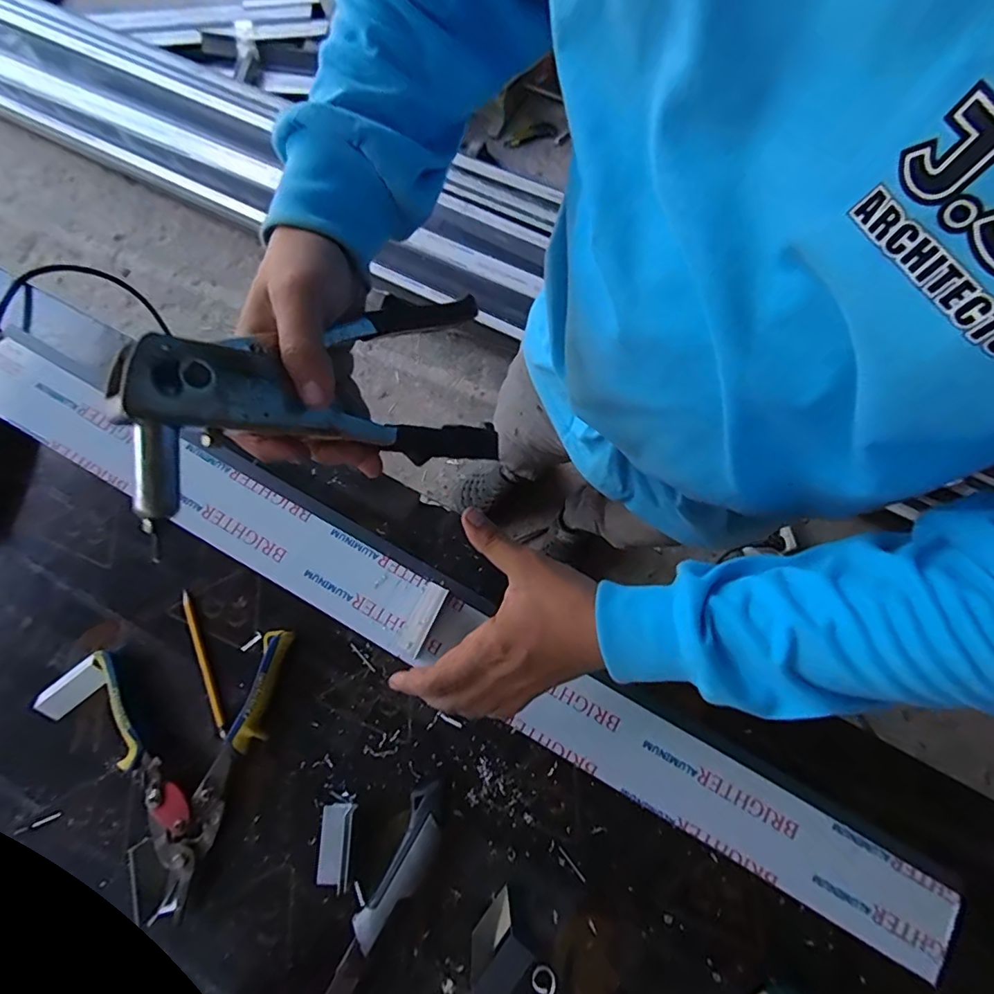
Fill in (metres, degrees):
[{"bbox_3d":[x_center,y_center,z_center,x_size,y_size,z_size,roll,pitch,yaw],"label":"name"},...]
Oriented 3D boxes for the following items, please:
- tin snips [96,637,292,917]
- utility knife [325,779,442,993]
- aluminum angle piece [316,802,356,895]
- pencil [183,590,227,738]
[{"bbox_3d":[-0.295,0.214,0.462,0.165,0.026,0.229,15,77,5],"label":"tin snips"},{"bbox_3d":[-0.090,0.333,0.431,0.037,0.023,0.189,25,78,7],"label":"utility knife"},{"bbox_3d":[-0.137,0.293,0.444,0.027,0.017,0.060,0,76,2],"label":"aluminum angle piece"},{"bbox_3d":[-0.272,0.153,0.485,0.011,0.009,0.134,-24,77,-4],"label":"pencil"}]

